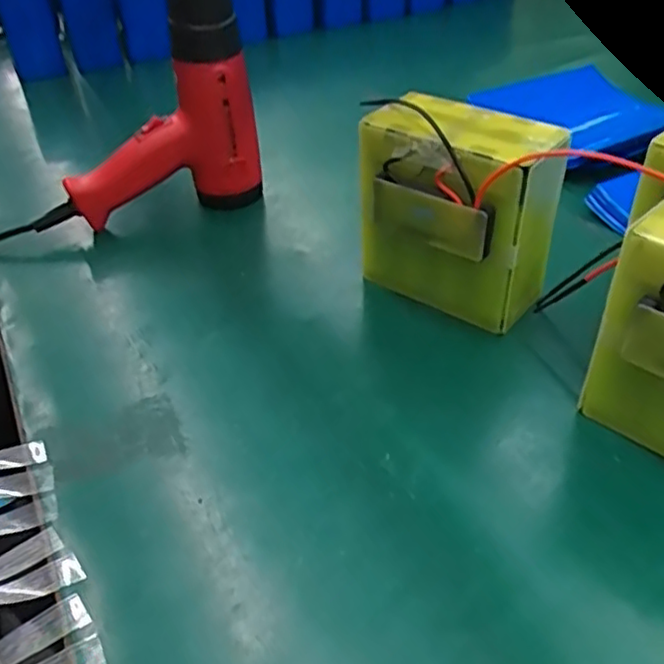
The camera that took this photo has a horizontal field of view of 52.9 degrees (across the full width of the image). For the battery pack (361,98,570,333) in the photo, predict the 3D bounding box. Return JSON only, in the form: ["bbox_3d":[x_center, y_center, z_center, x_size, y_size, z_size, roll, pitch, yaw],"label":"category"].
[{"bbox_3d":[0.107,-0.090,0.526,0.156,0.149,0.084,27,48,33],"label":"battery pack"}]

